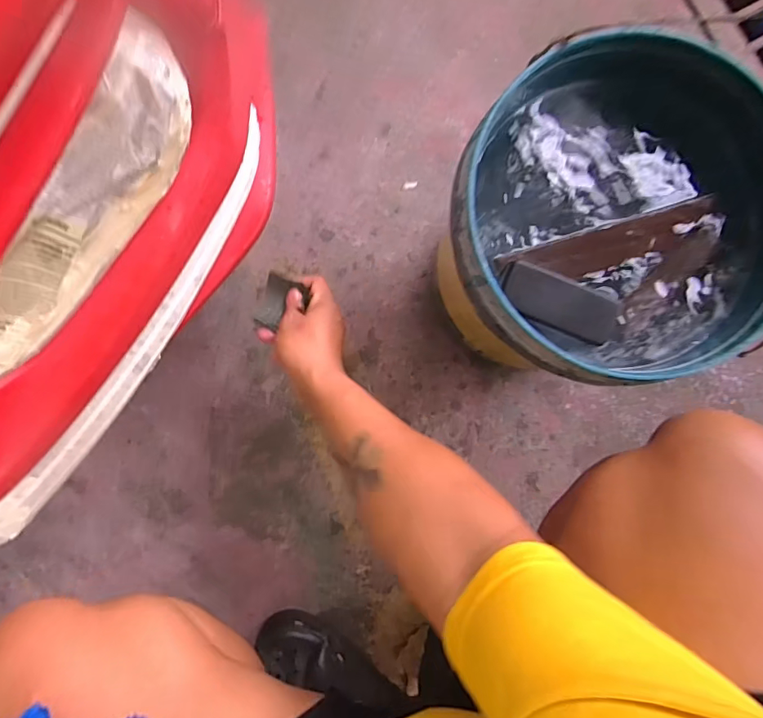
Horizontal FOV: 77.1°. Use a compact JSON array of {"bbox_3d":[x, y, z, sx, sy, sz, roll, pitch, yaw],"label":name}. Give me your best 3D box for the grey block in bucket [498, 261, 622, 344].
[{"bbox_3d":[0.164,-0.050,0.439,0.113,0.024,0.042,21,87,-3],"label":"grey block in bucket"}]

